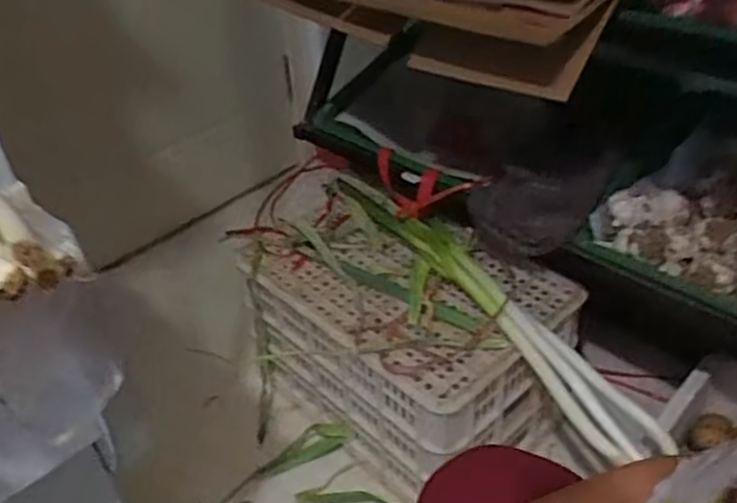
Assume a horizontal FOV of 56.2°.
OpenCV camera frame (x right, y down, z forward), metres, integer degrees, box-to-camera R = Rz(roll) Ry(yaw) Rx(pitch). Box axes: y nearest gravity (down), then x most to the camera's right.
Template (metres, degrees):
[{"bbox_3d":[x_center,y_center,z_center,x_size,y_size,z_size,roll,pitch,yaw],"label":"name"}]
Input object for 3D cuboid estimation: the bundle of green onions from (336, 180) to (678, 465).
[{"bbox_3d":[0.132,0.081,0.902,0.113,0.155,0.555,-29,44,-29],"label":"bundle of green onions"}]

